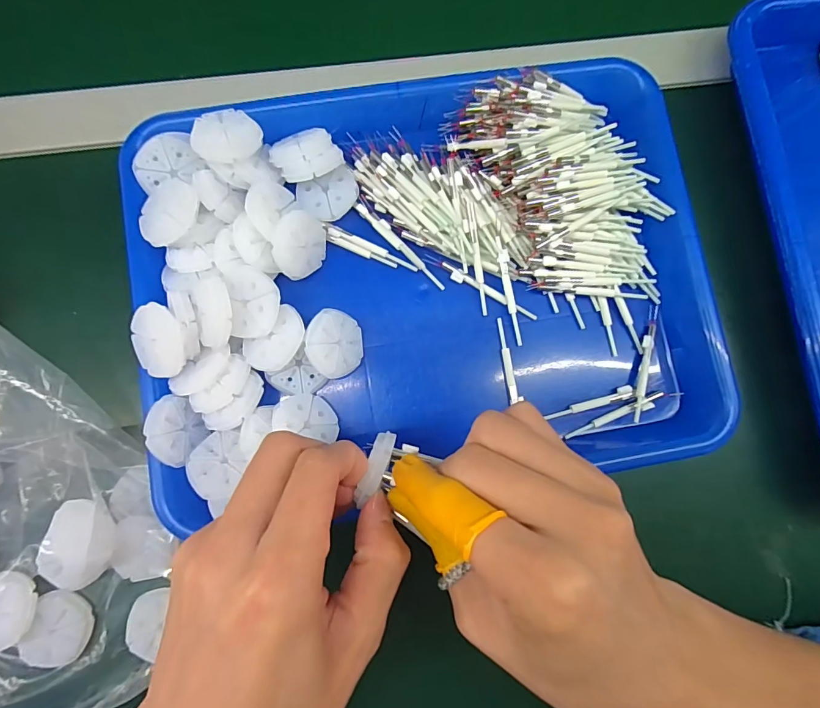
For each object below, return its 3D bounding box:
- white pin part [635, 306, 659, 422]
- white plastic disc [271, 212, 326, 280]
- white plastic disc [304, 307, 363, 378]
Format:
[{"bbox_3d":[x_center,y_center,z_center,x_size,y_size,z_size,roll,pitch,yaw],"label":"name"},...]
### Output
[{"bbox_3d":[0.146,0.005,0.271,0.007,0.008,0.074,18,82,0],"label":"white pin part"},{"bbox_3d":[-0.064,-0.063,0.254,0.006,0.035,0.038,16,85,33],"label":"white plastic disc"},{"bbox_3d":[-0.042,-0.006,0.249,0.036,0.004,0.037,-6,91,-41],"label":"white plastic disc"}]

